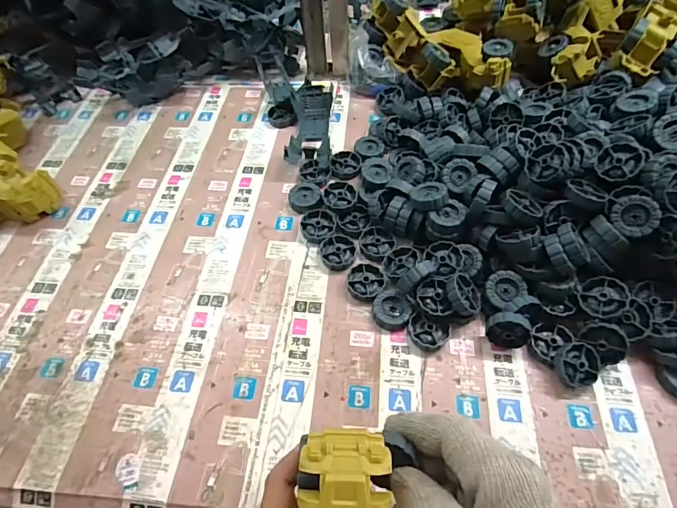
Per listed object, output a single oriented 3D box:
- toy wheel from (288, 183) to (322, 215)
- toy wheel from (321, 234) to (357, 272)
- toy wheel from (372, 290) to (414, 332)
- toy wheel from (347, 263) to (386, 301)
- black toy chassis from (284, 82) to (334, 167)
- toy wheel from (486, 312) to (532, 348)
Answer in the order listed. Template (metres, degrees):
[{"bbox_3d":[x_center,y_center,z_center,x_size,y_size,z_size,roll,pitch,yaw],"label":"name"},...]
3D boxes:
[{"bbox_3d":[-0.039,-0.064,0.498,0.037,0.013,0.043,0,56,3],"label":"toy wheel"},{"bbox_3d":[0.000,-0.001,0.460,0.037,0.008,0.042,0,56,3],"label":"toy wheel"},{"bbox_3d":[0.053,0.055,0.417,0.036,0.012,0.039,-1,56,2],"label":"toy wheel"},{"bbox_3d":[0.028,0.029,0.438,0.038,0.008,0.041,-1,56,2],"label":"toy wheel"},{"bbox_3d":[-0.033,-0.170,0.556,0.053,0.036,0.142,2,56,4],"label":"black toy chassis"},{"bbox_3d":[0.156,0.069,0.390,0.039,0.038,0.016,4,35,9],"label":"toy wheel"}]

